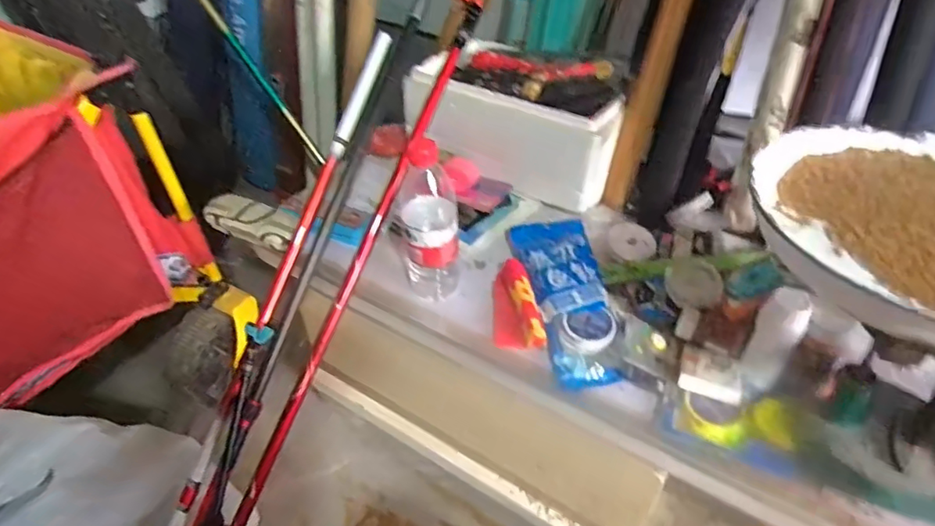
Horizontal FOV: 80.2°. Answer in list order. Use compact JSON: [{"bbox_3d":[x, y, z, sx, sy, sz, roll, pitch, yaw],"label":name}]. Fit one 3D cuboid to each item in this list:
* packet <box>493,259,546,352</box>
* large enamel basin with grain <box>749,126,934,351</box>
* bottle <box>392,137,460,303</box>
[{"bbox_3d":[0.058,0.047,0.669,0.054,0.032,0.134,-3,43,-1],"label":"packet"},{"bbox_3d":[0.354,-0.028,0.411,0.242,0.044,0.243,-1,43,1],"label":"large enamel basin with grain"},{"bbox_3d":[-0.047,-0.041,0.646,0.071,0.213,0.058,-3,43,-2],"label":"bottle"}]

